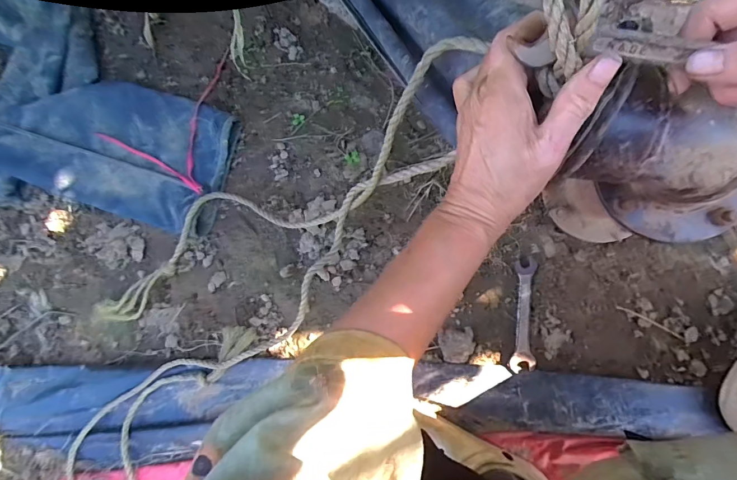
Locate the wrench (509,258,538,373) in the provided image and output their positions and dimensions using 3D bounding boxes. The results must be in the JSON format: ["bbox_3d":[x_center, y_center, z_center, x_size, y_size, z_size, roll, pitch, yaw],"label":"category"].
[{"bbox_3d":[0.218,0.106,0.539,0.031,0.008,0.154,2,91,8],"label":"wrench"}]

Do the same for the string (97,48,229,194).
[{"bbox_3d":[-0.321,-0.194,0.602,0.171,0.036,0.224,7,91,8],"label":"string"}]

